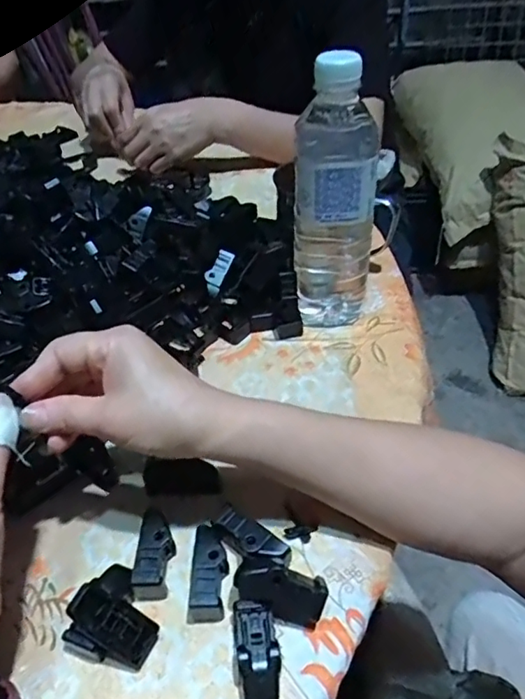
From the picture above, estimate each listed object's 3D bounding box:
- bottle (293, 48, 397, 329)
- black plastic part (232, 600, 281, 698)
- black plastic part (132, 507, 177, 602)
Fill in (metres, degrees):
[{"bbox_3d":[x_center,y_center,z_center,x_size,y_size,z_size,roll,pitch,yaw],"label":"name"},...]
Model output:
[{"bbox_3d":[0.058,-0.110,0.428,0.066,0.205,0.050,-1,45,4],"label":"bottle"},{"bbox_3d":[-0.002,0.159,0.284,0.021,0.018,0.048,-8,45,-4],"label":"black plastic part"},{"bbox_3d":[-0.063,0.121,0.325,0.018,0.022,0.046,-1,45,4],"label":"black plastic part"}]

